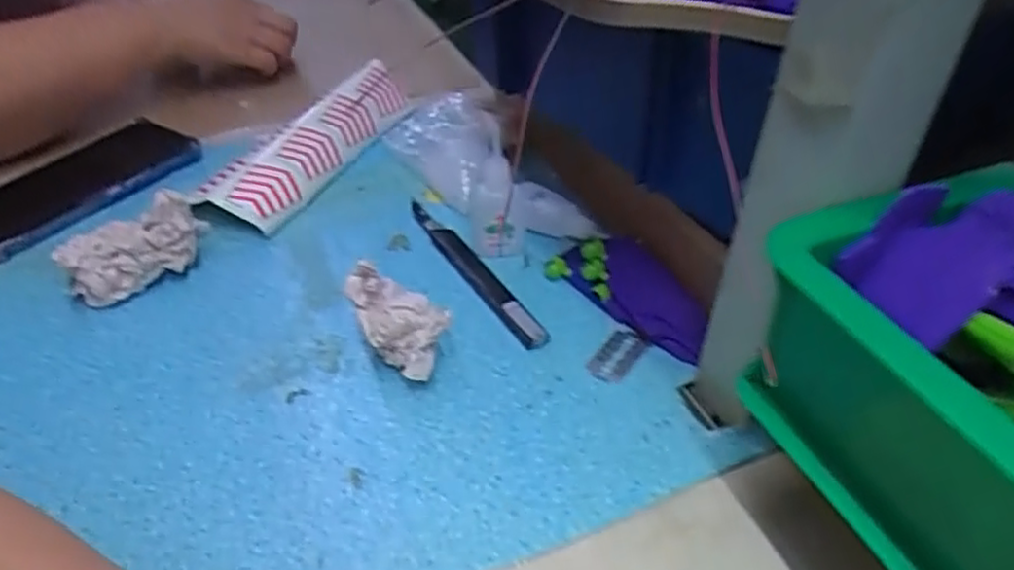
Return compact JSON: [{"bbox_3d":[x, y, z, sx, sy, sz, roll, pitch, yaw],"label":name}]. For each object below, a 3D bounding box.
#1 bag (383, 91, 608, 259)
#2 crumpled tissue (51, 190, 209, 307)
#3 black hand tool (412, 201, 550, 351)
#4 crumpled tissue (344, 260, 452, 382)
[{"bbox_3d":[-0.020,-0.085,0.520,0.072,0.058,0.218,-22,45,-25],"label":"bag"},{"bbox_3d":[-0.229,-0.019,0.431,0.078,0.053,0.032,-21,44,-23],"label":"crumpled tissue"},{"bbox_3d":[-0.021,-0.009,0.455,0.018,0.014,0.163,-22,45,-25],"label":"black hand tool"},{"bbox_3d":[-0.061,0.020,0.372,0.054,0.054,0.032,16,42,17],"label":"crumpled tissue"}]

